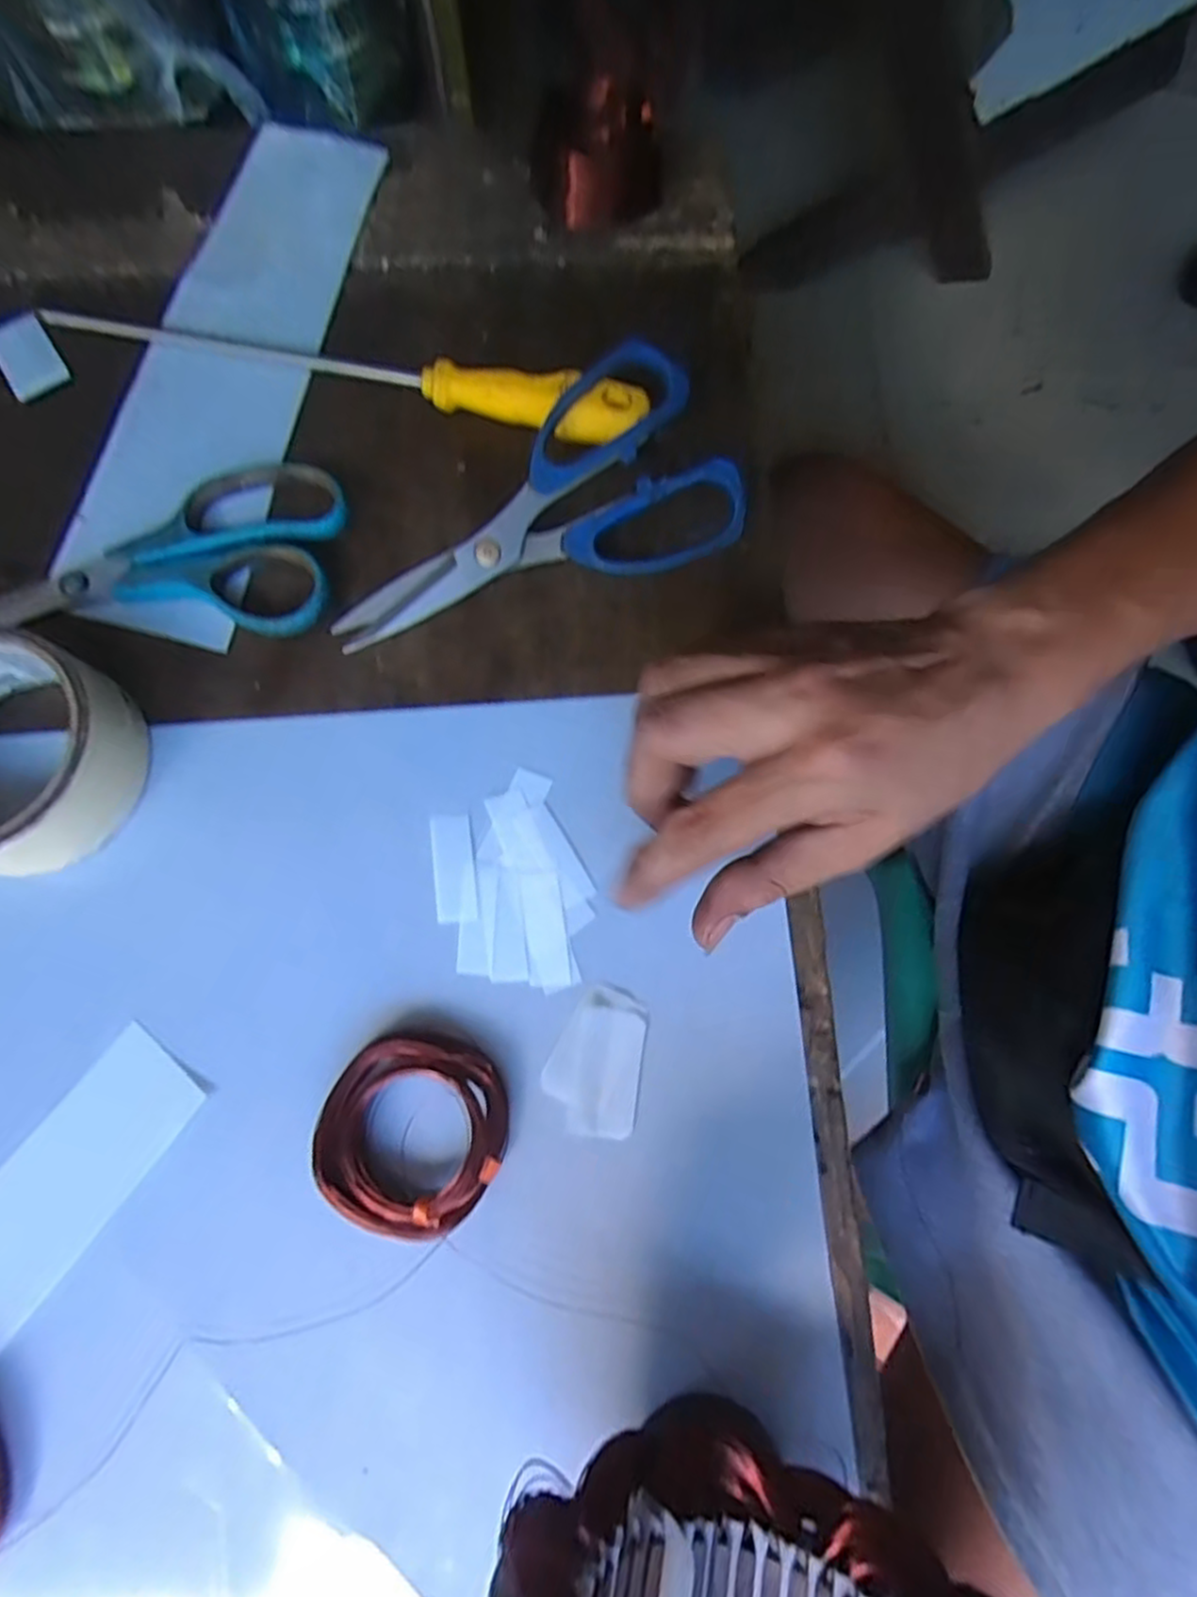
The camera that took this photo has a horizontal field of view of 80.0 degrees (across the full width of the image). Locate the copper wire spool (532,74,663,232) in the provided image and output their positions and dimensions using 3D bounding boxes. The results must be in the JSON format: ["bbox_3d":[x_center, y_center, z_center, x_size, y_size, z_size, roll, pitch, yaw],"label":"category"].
[{"bbox_3d":[0.000,-0.328,0.362,0.062,0.030,0.071,0,76,0],"label":"copper wire spool"}]

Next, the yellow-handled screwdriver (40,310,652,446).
[{"bbox_3d":[-0.119,-0.201,0.328,0.285,0.025,0.021,15,76,4],"label":"yellow-handled screwdriver"}]

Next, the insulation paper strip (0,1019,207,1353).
[{"bbox_3d":[-0.194,0.140,0.255,0.046,0.009,0.112,35,78,9],"label":"insulation paper strip"}]

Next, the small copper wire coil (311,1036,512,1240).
[{"bbox_3d":[-0.064,0.117,0.250,0.061,0.019,0.061,0,76,0],"label":"small copper wire coil"}]

